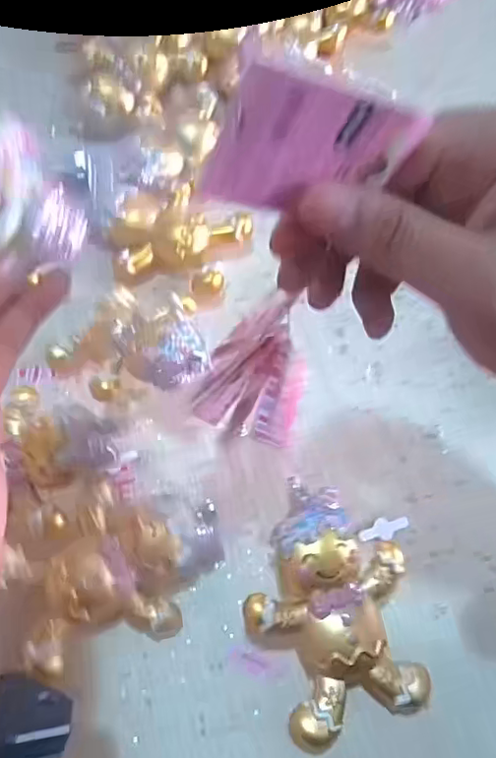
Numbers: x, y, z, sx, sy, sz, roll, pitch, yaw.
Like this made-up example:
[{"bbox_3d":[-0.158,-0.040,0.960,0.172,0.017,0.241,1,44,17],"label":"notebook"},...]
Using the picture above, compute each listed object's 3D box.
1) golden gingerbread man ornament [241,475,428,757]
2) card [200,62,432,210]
[{"bbox_3d":[0.042,0.118,0.304,0.083,0.045,0.115,-7,63,-6],"label":"golden gingerbread man ornament"},{"bbox_3d":[0.020,-0.066,0.173,0.058,0.040,0.005,4,53,-24],"label":"card"}]

